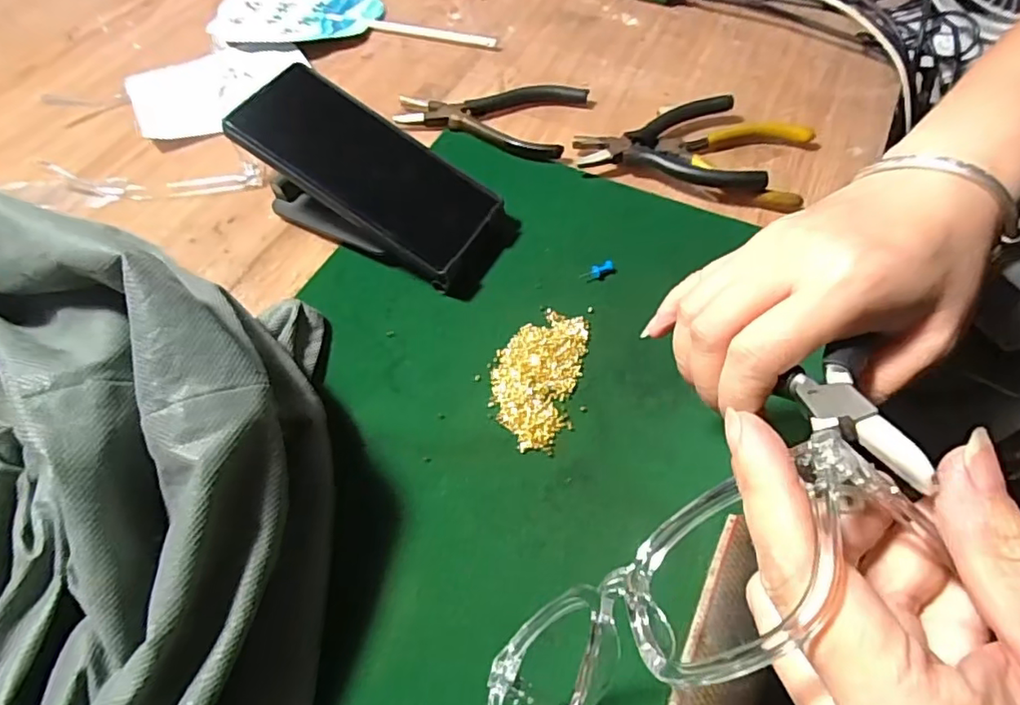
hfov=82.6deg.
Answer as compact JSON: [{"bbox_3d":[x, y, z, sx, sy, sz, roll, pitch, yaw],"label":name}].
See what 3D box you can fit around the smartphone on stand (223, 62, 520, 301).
[{"bbox_3d":[-0.087,-0.100,0.385,0.173,0.066,0.072,33,62,-2],"label":"smartphone on stand"}]

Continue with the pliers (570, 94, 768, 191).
[{"bbox_3d":[0.109,-0.144,0.417,0.119,0.023,0.094,-4,57,0],"label":"pliers"}]

